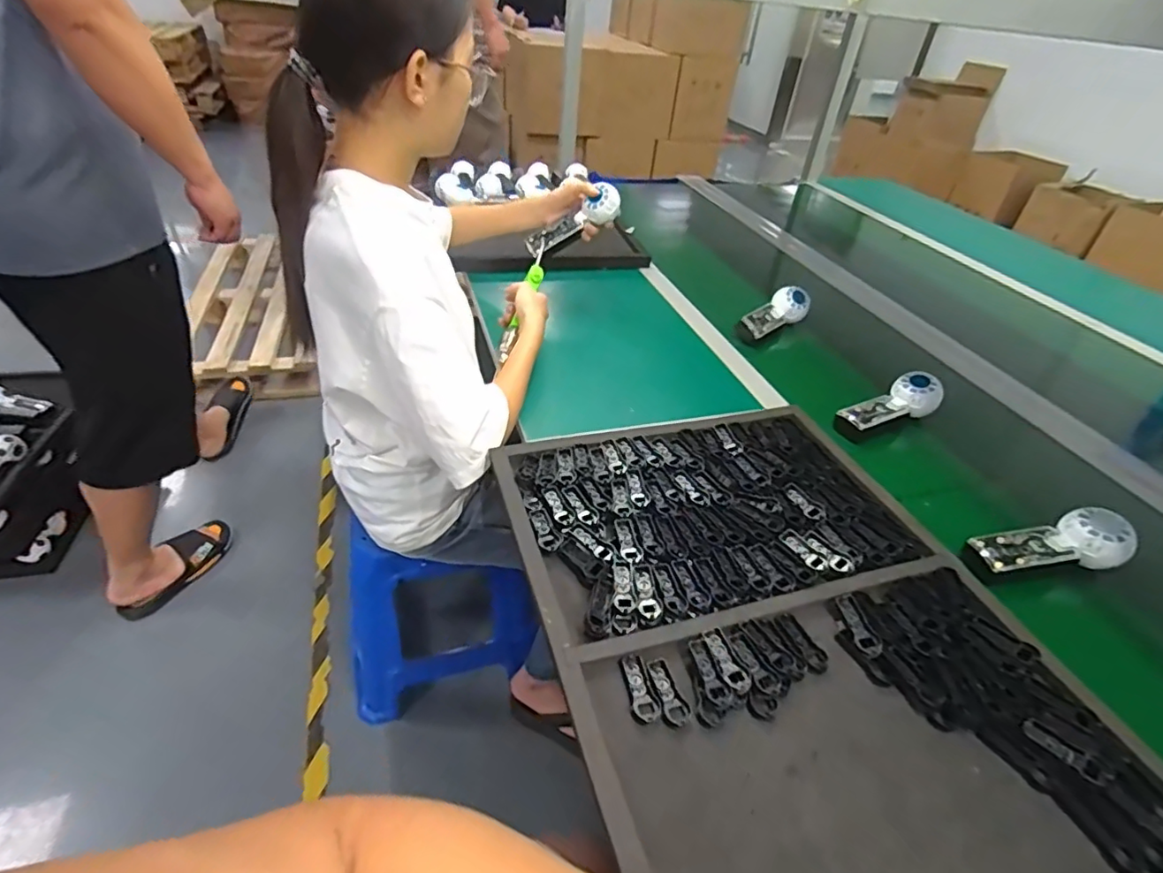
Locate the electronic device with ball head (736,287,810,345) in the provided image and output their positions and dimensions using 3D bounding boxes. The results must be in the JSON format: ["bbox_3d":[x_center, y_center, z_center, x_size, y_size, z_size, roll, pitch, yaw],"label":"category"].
[{"bbox_3d":[0.326,-0.207,0.973,0.057,0.055,0.167,35,46,31],"label":"electronic device with ball head"}]

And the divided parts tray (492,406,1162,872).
[{"bbox_3d":[0.176,0.165,0.533,0.411,0.034,0.546,-8,41,-18],"label":"divided parts tray"}]

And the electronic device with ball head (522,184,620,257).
[{"bbox_3d":[-0.014,-0.349,0.944,0.173,0.053,0.060,-25,38,12],"label":"electronic device with ball head"}]

